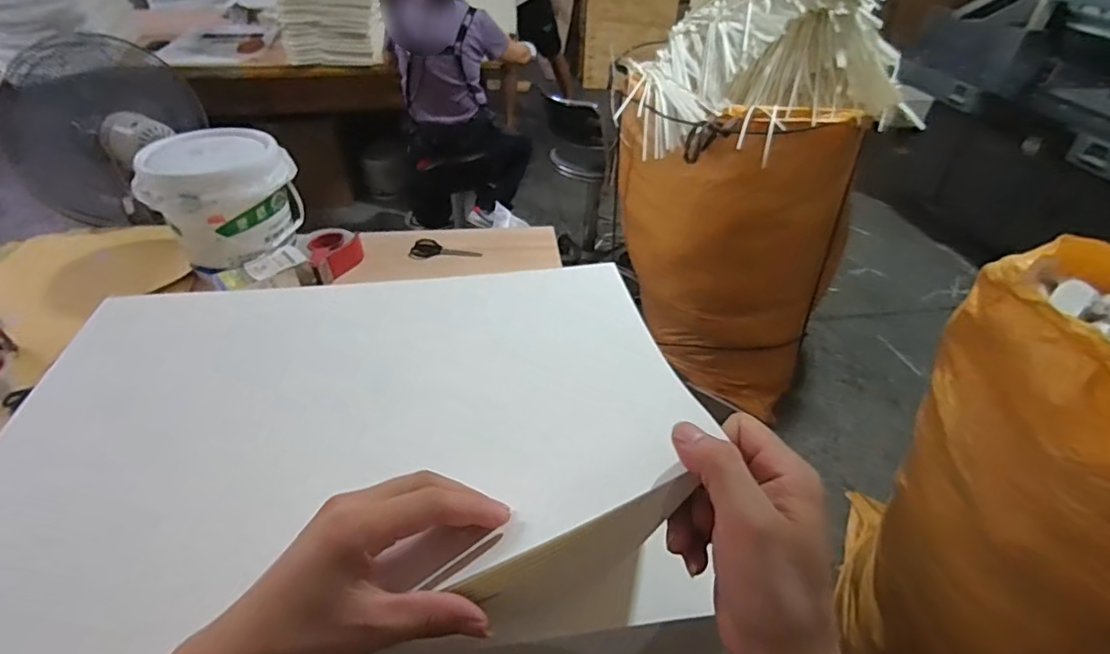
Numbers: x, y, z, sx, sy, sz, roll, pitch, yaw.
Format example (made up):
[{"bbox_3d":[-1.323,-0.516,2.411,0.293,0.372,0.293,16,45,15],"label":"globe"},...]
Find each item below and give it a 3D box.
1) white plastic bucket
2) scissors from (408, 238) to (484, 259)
[{"bbox_3d":[-0.698,-0.271,1.172,0.264,0.229,0.263,1,39,-1],"label":"white plastic bucket"},{"bbox_3d":[-0.257,-0.180,1.313,0.160,0.019,0.078,4,39,2],"label":"scissors"}]

